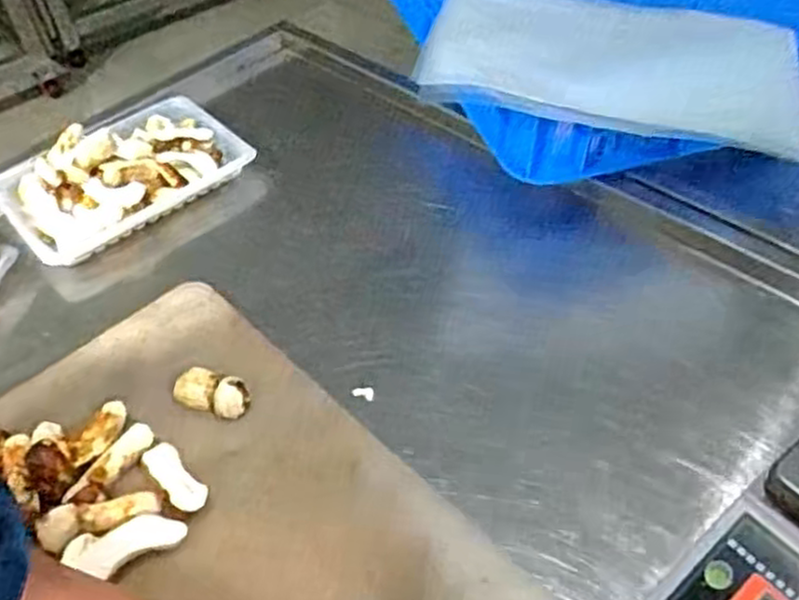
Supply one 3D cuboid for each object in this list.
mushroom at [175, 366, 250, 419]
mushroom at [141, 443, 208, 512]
[{"bbox_3d":[-0.132,0.065,0.520,0.055,0.019,0.024,12,50,15],"label":"mushroom"},{"bbox_3d":[-0.144,0.113,0.477,0.021,0.014,0.051,-36,54,-25],"label":"mushroom"}]

